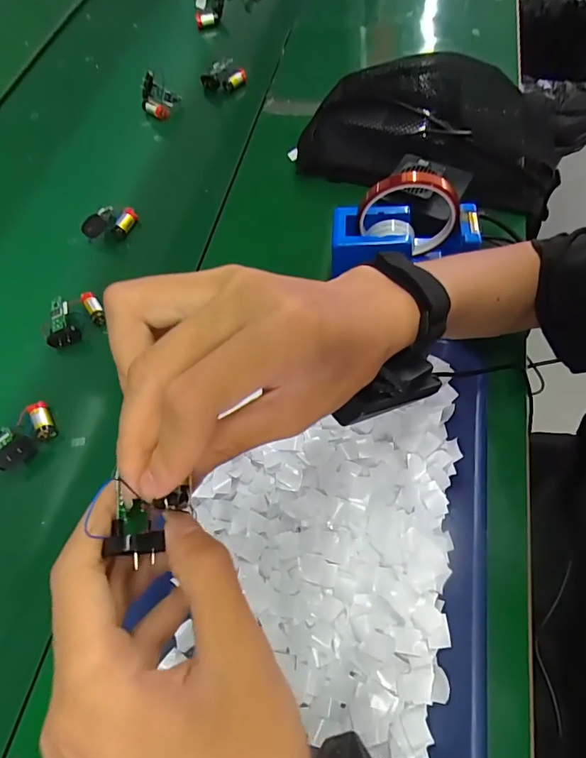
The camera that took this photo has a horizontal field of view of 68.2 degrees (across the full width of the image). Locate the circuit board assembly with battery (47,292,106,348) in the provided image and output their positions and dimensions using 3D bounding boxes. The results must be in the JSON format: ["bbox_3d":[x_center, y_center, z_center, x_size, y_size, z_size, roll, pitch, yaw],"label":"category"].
[{"bbox_3d":[-0.226,-0.061,0.456,0.056,0.031,0.052,-12,62,-2],"label":"circuit board assembly with battery"}]

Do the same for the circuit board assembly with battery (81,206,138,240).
[{"bbox_3d":[-0.212,-0.183,0.502,0.035,0.029,0.055,26,64,16],"label":"circuit board assembly with battery"}]

